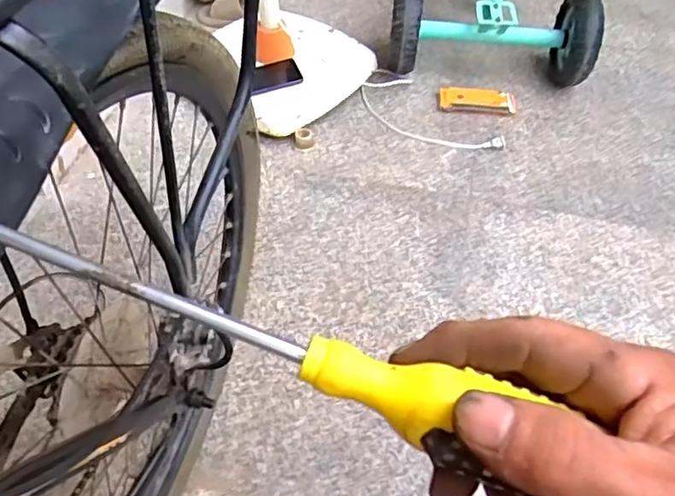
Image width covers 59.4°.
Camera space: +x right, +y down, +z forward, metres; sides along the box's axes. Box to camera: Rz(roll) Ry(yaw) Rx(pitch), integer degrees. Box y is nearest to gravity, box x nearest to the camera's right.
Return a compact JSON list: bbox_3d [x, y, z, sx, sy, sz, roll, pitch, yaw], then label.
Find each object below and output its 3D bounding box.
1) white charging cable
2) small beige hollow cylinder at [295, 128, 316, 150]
[{"bbox_3d":[0.194,-0.280,1.270,0.138,0.017,0.326,-36,58,-26],"label":"white charging cable"},{"bbox_3d":[-0.066,-0.223,1.203,0.041,0.027,0.040,-4,49,-2],"label":"small beige hollow cylinder"}]

